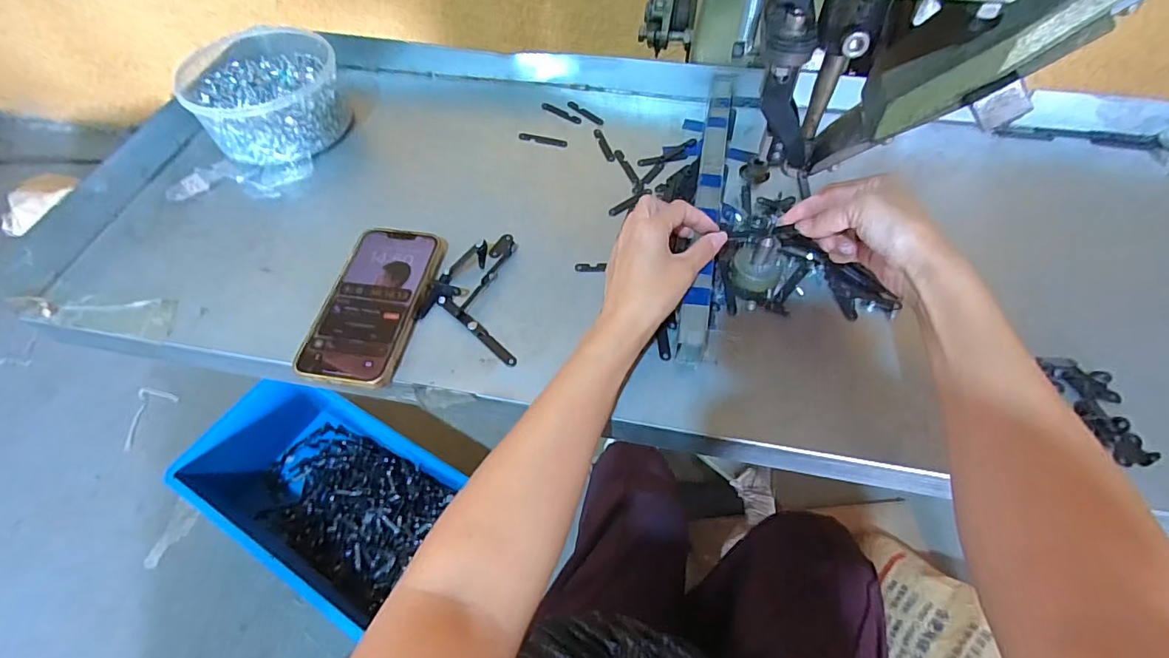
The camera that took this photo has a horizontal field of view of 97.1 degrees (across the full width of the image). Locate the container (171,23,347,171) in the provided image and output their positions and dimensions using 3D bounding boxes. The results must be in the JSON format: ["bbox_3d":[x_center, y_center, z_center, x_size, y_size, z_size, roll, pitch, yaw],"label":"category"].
[{"bbox_3d":[-0.343,-0.254,0.556,0.145,0.060,0.188,-35,62,-19],"label":"container"}]

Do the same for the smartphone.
[{"bbox_3d":[-0.169,-0.021,0.419,0.078,0.012,0.146,6,57,6],"label":"smartphone"}]

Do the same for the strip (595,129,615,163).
[{"bbox_3d":[0.020,-0.192,0.535,0.010,0.004,0.053,-15,58,-8],"label":"strip"}]

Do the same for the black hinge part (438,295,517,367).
[{"bbox_3d":[-0.085,0.000,0.403,0.086,0.005,0.010,37,65,23],"label":"black hinge part"}]

